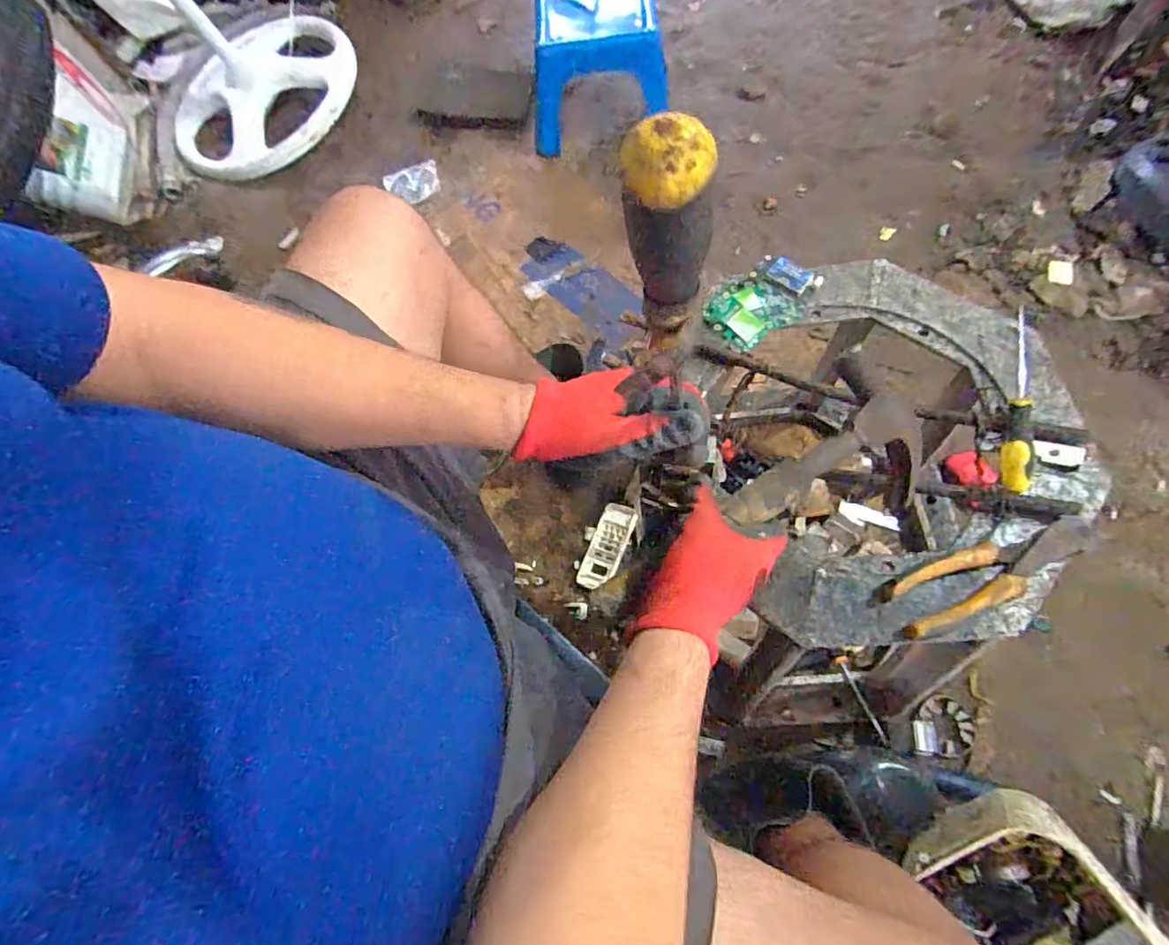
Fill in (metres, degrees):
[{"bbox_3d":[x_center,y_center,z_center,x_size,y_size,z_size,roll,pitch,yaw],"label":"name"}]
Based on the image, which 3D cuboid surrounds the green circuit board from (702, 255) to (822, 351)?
[{"bbox_3d":[0.189,-0.183,0.584,0.119,0.017,0.074,-37,67,-10],"label":"green circuit board"}]

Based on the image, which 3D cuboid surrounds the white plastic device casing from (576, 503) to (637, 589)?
[{"bbox_3d":[0.035,0.112,0.830,0.056,0.008,0.132,16,77,25],"label":"white plastic device casing"}]

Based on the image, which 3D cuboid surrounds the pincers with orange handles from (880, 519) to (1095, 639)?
[{"bbox_3d":[0.329,0.078,0.441,0.175,0.020,0.045,-23,65,-4],"label":"pincers with orange handles"}]

